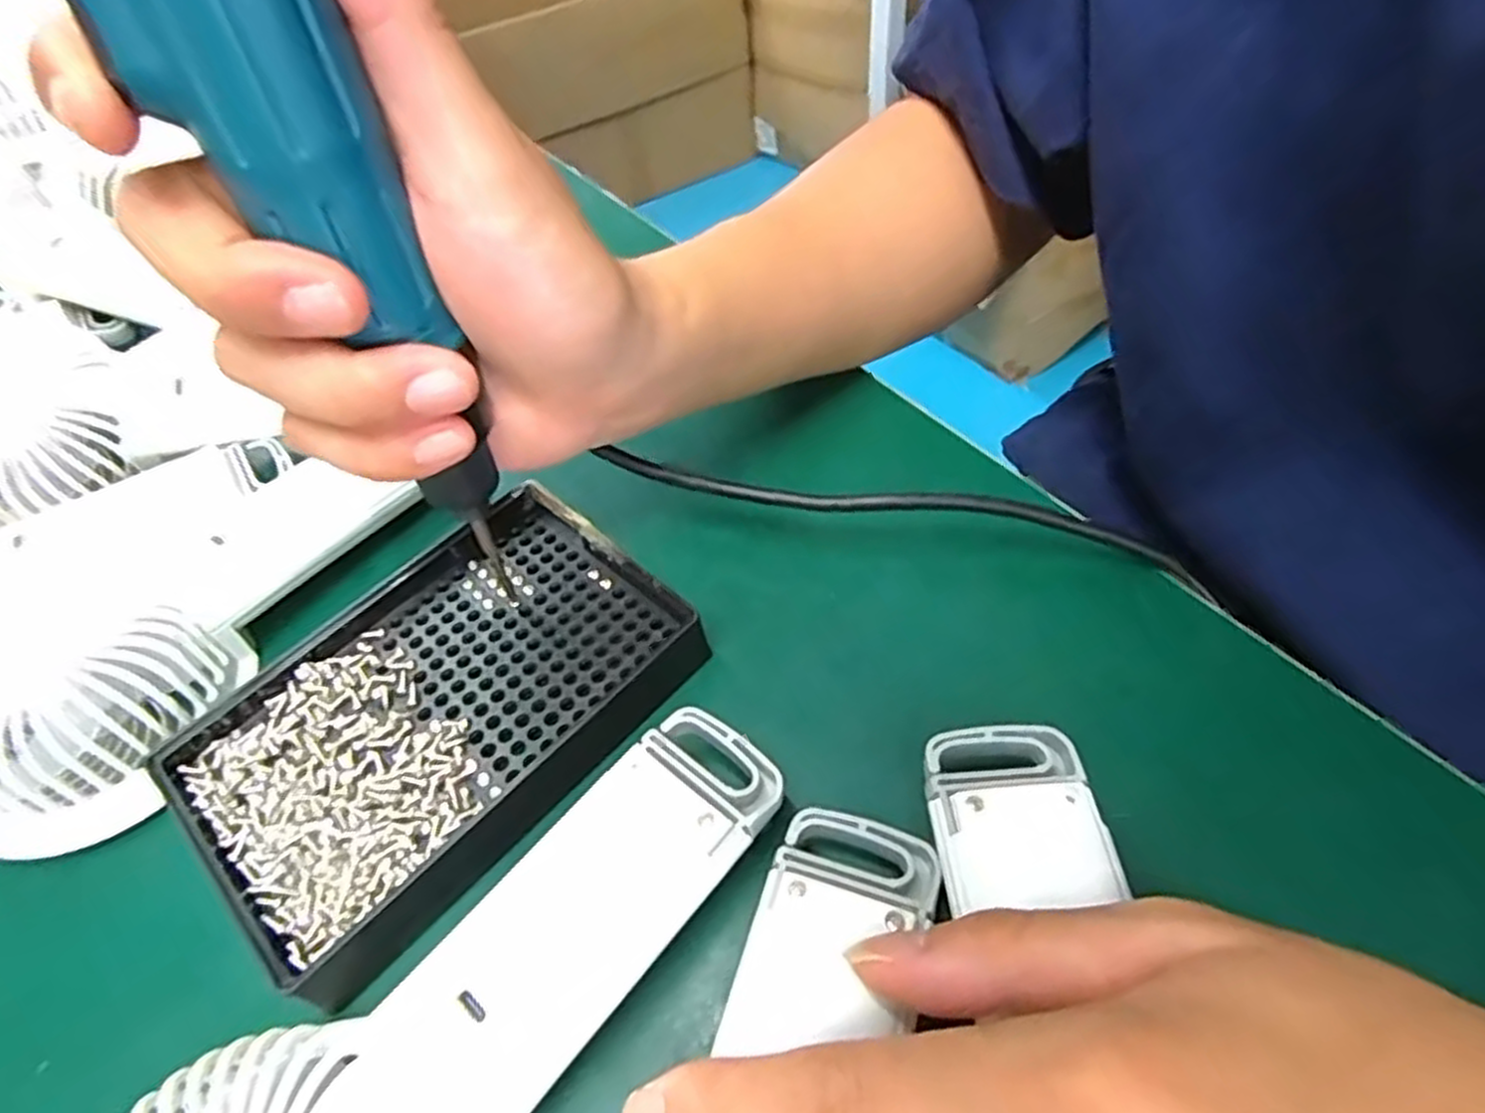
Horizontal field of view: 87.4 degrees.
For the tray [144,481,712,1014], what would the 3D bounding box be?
[{"bbox_3d":[-0.089,0.041,0.229,0.098,0.025,0.136,34,63,28],"label":"tray"}]

